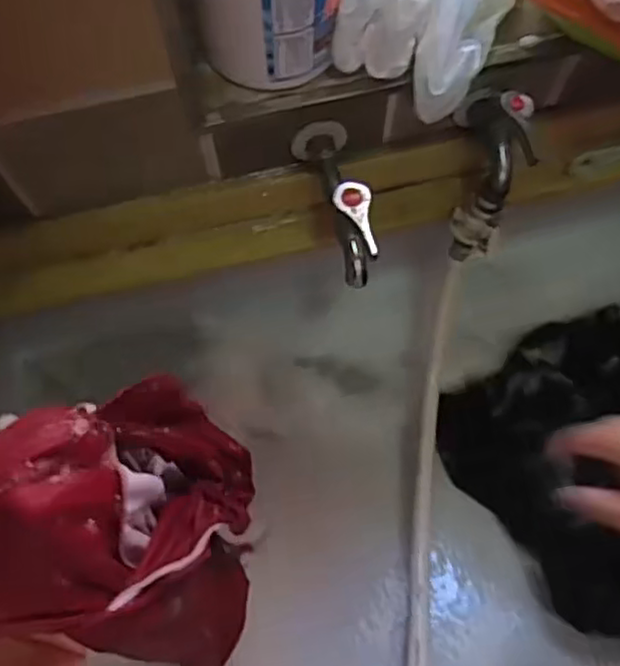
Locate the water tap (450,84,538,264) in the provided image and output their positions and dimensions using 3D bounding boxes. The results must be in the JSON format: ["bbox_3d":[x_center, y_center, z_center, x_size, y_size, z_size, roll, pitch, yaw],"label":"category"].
[{"bbox_3d":[0.149,-0.135,0.587,0.045,0.145,0.101,0,71,1],"label":"water tap"}]

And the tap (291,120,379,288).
[{"bbox_3d":[0.021,-0.108,0.525,0.040,0.062,0.136,-13,72,-4],"label":"tap"}]

